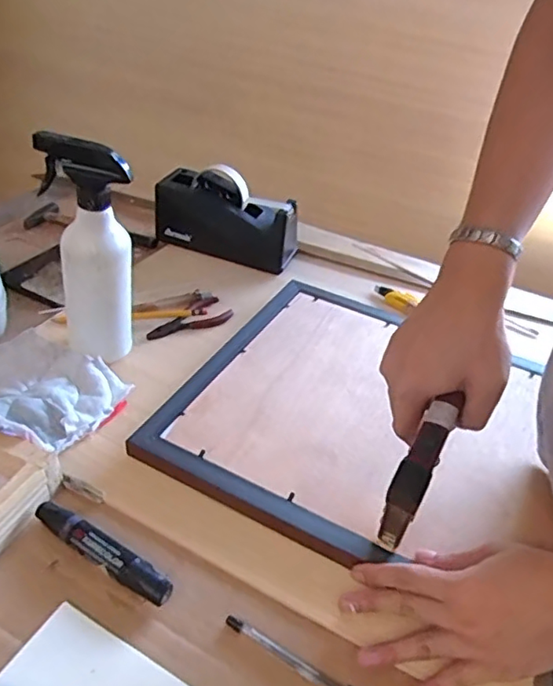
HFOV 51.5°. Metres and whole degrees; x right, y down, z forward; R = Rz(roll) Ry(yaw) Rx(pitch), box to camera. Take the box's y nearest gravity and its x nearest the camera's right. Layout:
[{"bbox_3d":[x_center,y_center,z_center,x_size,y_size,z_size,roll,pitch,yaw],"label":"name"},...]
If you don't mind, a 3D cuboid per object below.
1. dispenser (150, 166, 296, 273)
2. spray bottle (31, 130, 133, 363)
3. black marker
[{"bbox_3d":[-0.071,-0.187,0.830,0.208,0.112,0.073,14,40,11],"label":"dispenser"},{"bbox_3d":[-0.184,-0.084,0.581,0.075,0.234,0.064,-9,41,-17],"label":"spray bottle"},{"bbox_3d":[-0.140,0.164,0.453,0.133,0.020,0.019,24,43,21],"label":"black marker"}]

